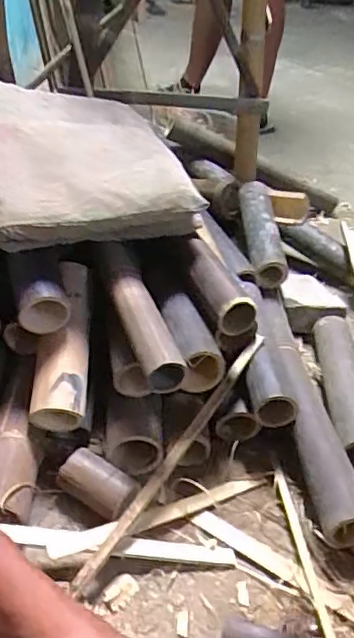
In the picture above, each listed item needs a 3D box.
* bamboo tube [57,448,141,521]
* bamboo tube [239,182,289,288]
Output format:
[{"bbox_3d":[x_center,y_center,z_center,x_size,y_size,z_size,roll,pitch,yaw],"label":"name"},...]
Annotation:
[{"bbox_3d":[-0.098,0.217,0.718,0.106,0.053,0.056,25,40,25],"label":"bamboo tube"},{"bbox_3d":[0.166,-0.183,1.101,0.076,0.063,0.267,0,56,-7],"label":"bamboo tube"}]

